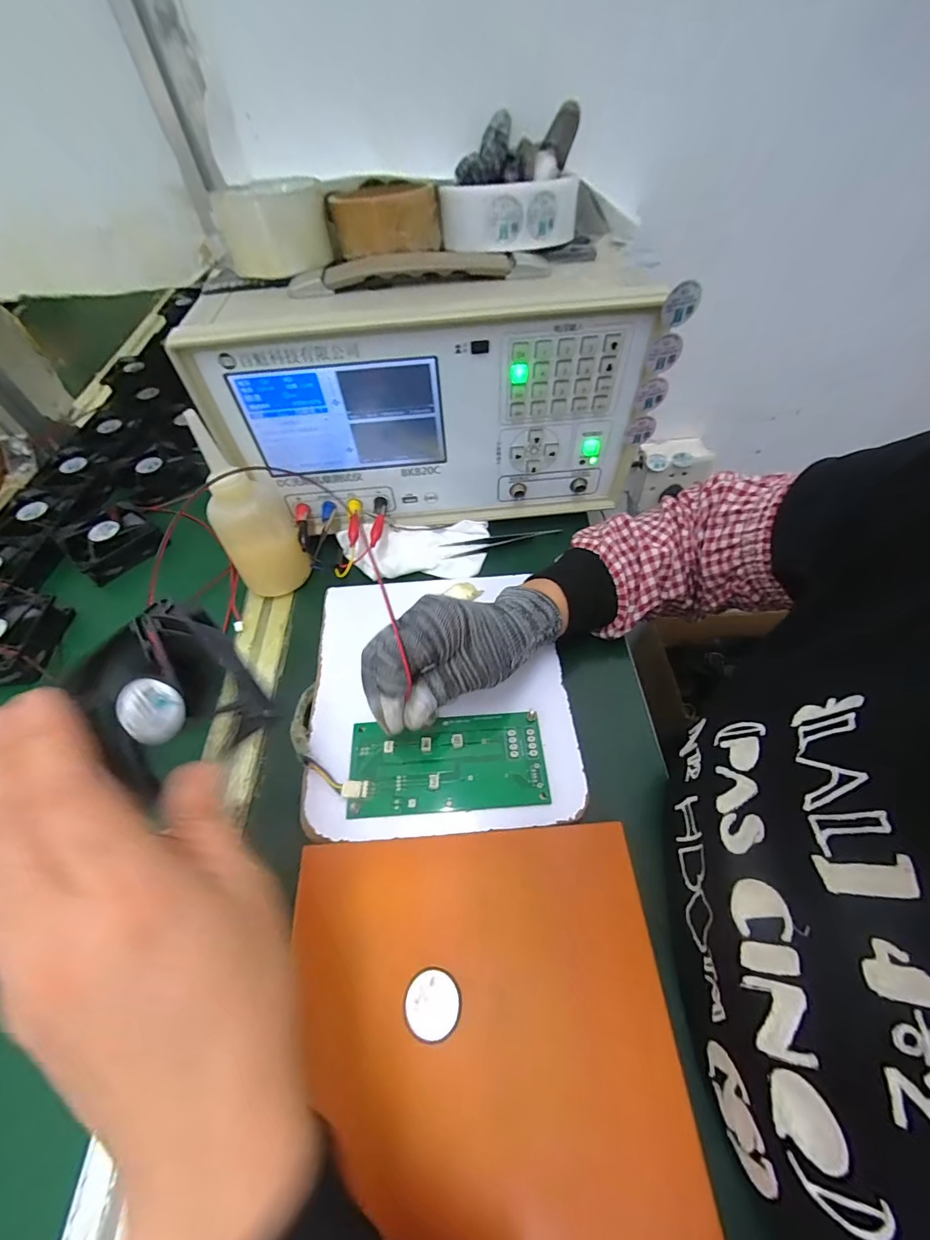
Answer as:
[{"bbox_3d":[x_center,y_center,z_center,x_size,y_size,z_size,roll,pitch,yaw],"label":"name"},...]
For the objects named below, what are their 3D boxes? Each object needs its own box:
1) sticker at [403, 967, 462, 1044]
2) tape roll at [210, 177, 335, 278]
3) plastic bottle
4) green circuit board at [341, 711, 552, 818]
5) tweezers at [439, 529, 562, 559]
[{"bbox_3d":[-0.017,0.200,0.229,0.028,0.004,0.028,-2,56,3],"label":"sticker"},{"bbox_3d":[-0.147,-0.304,0.345,0.080,0.051,0.085,-20,57,-9],"label":"tape roll"},{"bbox_3d":[-0.184,-0.092,0.369,0.062,0.135,0.067,-29,58,-15],"label":"plastic bottle"},{"bbox_3d":[-0.012,0.098,0.307,0.133,0.009,0.066,-5,54,-3],"label":"green circuit board"},{"bbox_3d":[0.036,-0.078,0.433,0.116,0.007,0.016,-13,56,-5],"label":"tweezers"}]

